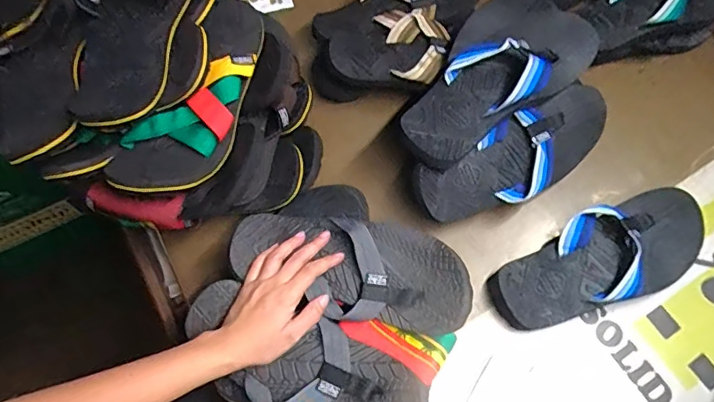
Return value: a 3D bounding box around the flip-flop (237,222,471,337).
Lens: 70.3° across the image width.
[{"bbox_3d":[-0.007,0.067,0.539,0.250,0.035,0.108,15,66,11],"label":"flip-flop"}]

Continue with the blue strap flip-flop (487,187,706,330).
[{"bbox_3d":[0.293,0.067,0.607,0.265,0.055,0.111,-18,67,-8],"label":"blue strap flip-flop"}]

